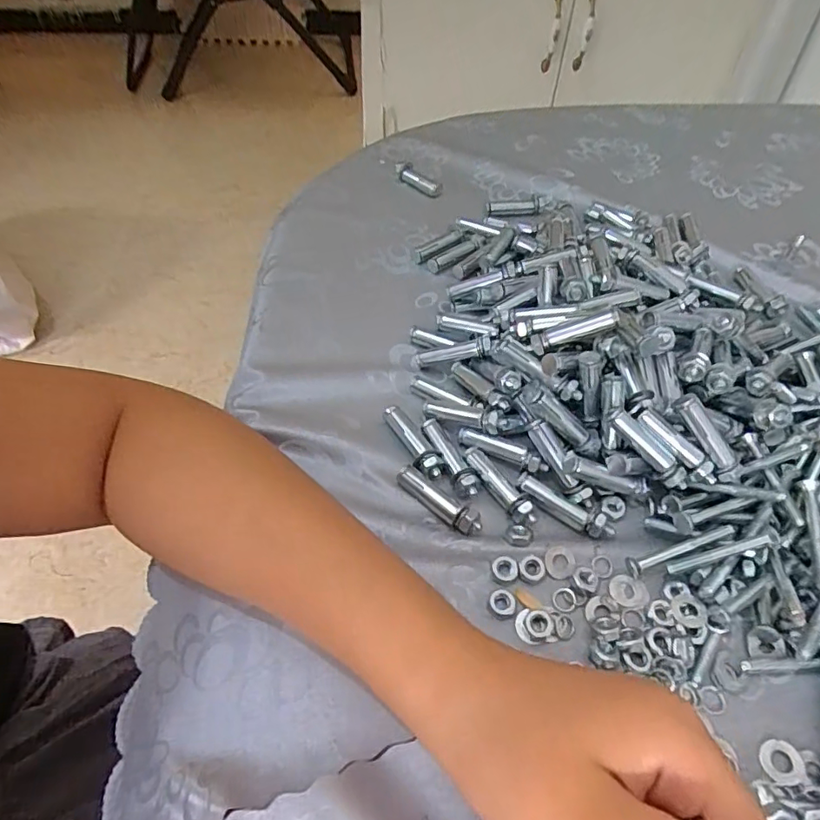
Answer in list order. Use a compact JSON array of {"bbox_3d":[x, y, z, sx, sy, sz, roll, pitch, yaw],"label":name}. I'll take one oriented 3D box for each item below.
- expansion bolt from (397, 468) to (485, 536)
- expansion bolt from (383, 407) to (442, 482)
[{"bbox_3d":[0.016,0.049,0.298,0.053,0.011,0.012,36,59,25],"label":"expansion bolt"},{"bbox_3d":[0.003,0.018,0.320,0.016,0.011,0.055,-21,55,-16],"label":"expansion bolt"}]

